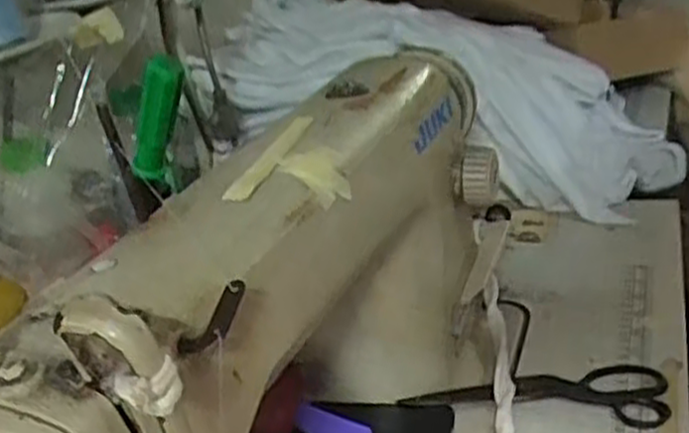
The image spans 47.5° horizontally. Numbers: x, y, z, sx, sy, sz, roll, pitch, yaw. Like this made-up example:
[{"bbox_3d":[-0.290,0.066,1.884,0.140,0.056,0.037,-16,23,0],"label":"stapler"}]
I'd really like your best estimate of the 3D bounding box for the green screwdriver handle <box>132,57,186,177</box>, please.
[{"bbox_3d":[-0.123,-0.064,0.516,0.018,0.107,0.020,-28,64,-39],"label":"green screwdriver handle"}]

